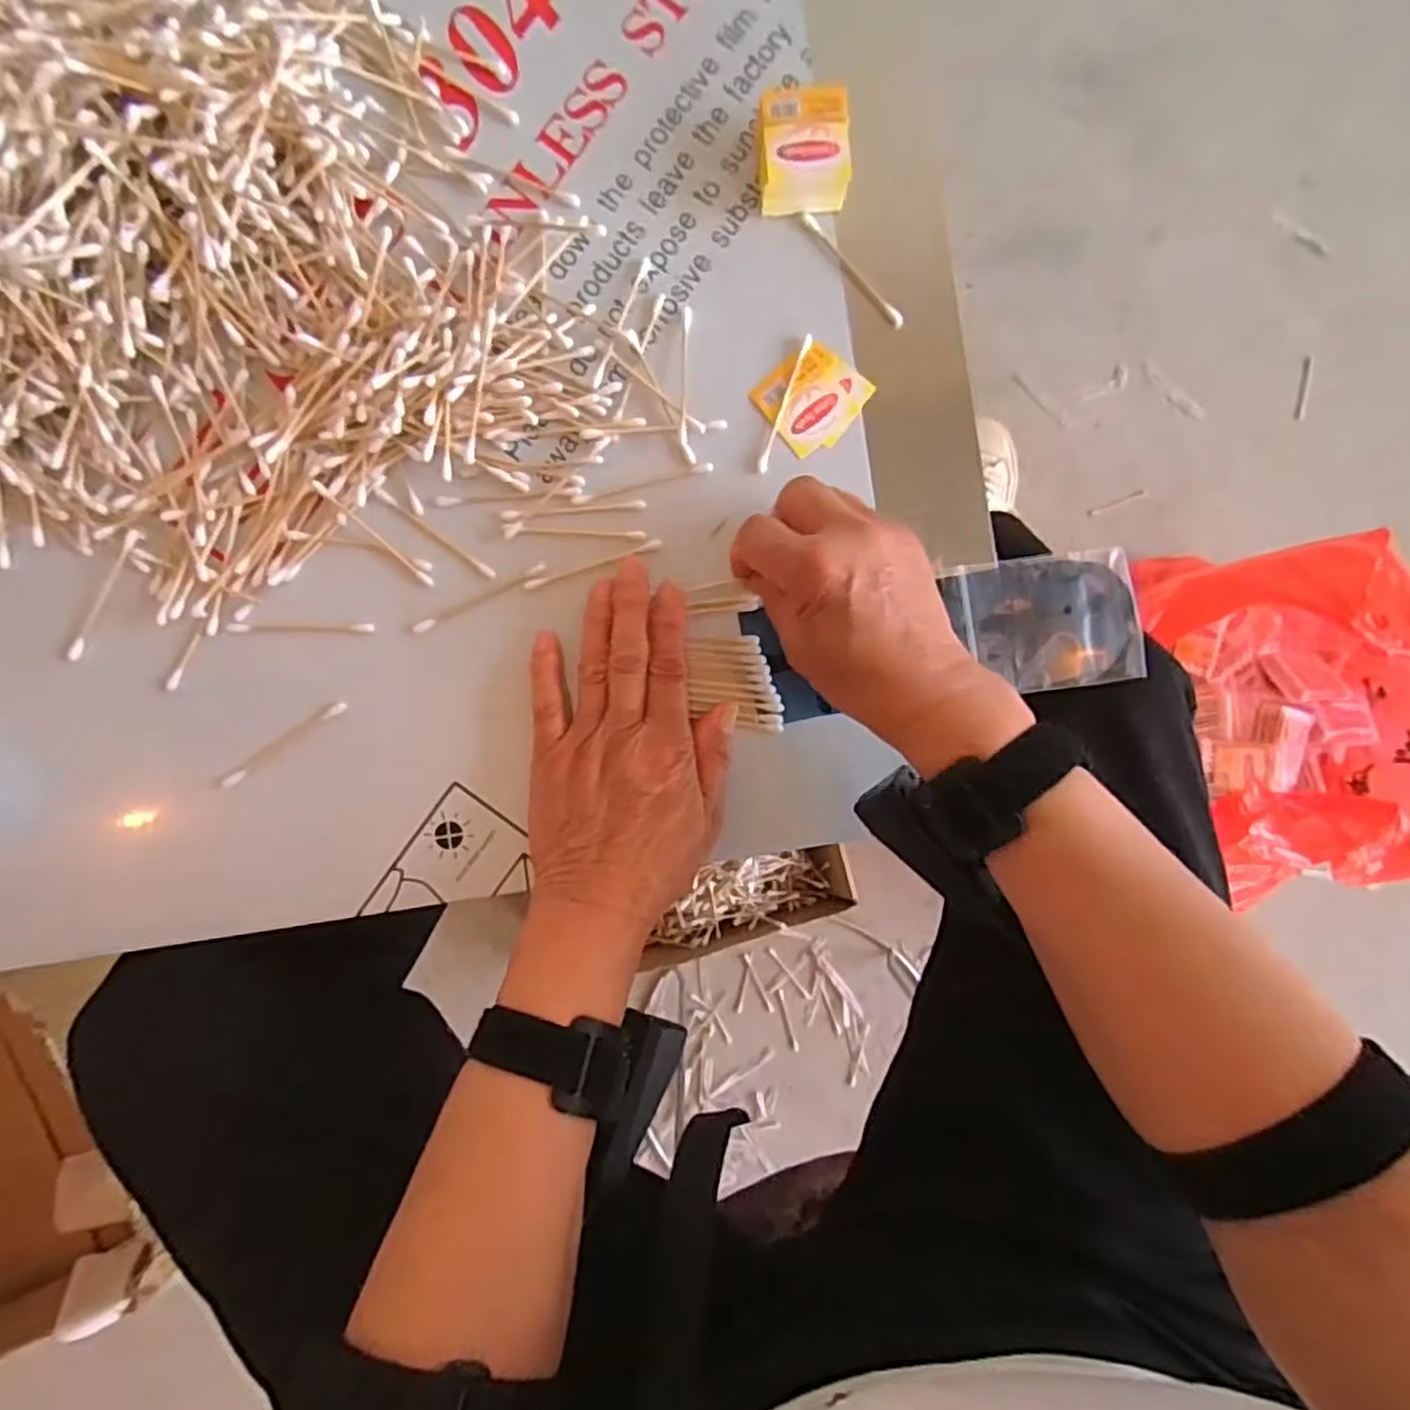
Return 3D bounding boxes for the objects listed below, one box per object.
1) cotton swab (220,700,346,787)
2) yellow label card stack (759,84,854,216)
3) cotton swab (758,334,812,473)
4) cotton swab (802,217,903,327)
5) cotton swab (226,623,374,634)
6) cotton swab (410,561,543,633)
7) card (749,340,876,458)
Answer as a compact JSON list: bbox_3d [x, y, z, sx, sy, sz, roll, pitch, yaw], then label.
[{"bbox_3d":[-0.210,0.019,0.363,0.071,0.004,0.007,-34,91,-1],"label":"cotton swab"},{"bbox_3d":[0.047,-0.270,0.357,0.041,0.028,0.048,-4,90,-2],"label":"yellow label card stack"},{"bbox_3d":[0.040,-0.151,0.365,0.005,0.004,0.071,20,89,-1],"label":"cotton swab"},{"bbox_3d":[0.075,-0.220,0.368,0.007,0.004,0.073,-42,91,-1],"label":"cotton swab"},{"bbox_3d":[-0.201,-0.038,0.363,0.070,0.004,0.005,0,90,-2],"label":"cotton swab"},{"bbox_3d":[-0.112,-0.053,0.363,0.072,0.004,0.006,-26,91,-1],"label":"cotton swab"},{"bbox_3d":[0.056,-0.156,0.369,0.050,0.004,0.045,-40,91,-1],"label":"card"}]

